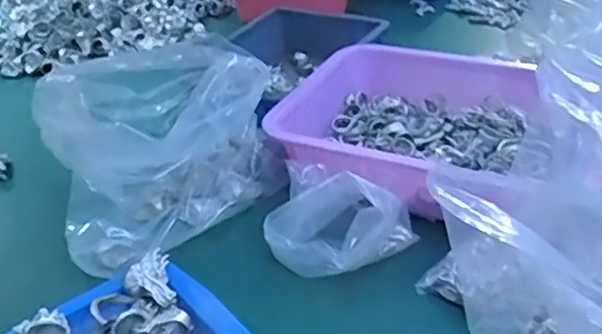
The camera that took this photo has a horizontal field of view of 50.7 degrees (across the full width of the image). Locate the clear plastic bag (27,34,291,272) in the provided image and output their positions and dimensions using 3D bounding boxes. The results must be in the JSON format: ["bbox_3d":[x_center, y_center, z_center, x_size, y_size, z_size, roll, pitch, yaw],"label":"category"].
[{"bbox_3d":[-0.137,-0.031,0.639,0.216,0.127,0.174,-19,36,-20],"label":"clear plastic bag"}]

